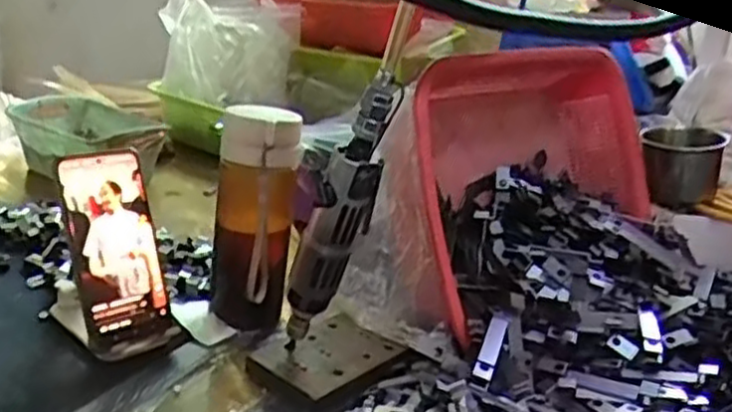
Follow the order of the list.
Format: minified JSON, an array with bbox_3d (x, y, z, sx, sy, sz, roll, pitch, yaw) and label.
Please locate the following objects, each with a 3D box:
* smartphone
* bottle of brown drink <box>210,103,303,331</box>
[{"bbox_3d":[-0.211,0.041,0.628,0.075,0.176,0.016,-15,5,-42],"label":"smartphone"},{"bbox_3d":[-0.101,0.015,0.673,0.077,0.199,0.075,0,19,-10],"label":"bottle of brown drink"}]

